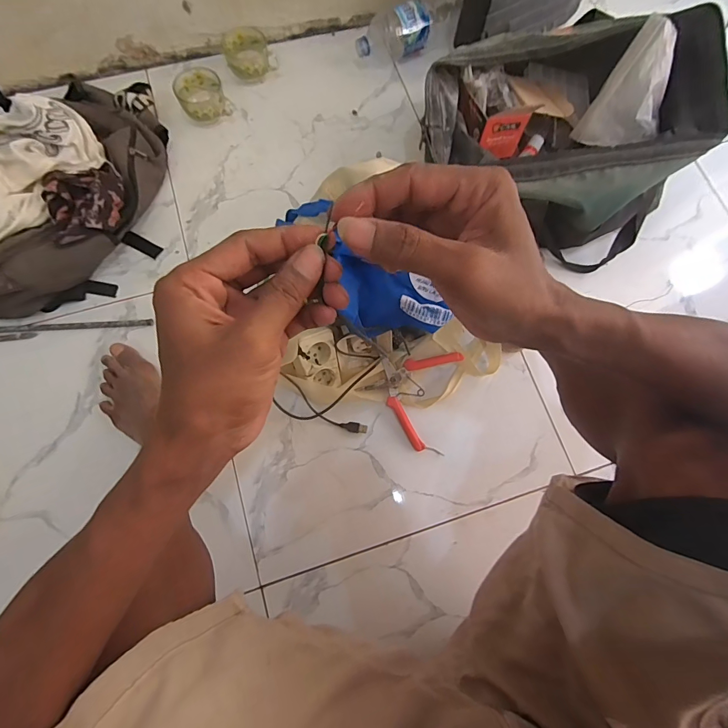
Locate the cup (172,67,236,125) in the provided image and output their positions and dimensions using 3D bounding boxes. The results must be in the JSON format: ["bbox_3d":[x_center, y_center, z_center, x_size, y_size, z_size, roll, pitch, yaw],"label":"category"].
[{"bbox_3d":[-0.306,-0.507,0.739,0.088,0.051,0.096,0,75,-2],"label":"cup"}]

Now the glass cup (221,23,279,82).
[{"bbox_3d":[-0.231,-0.621,0.780,0.085,0.056,0.093,0,75,-2],"label":"glass cup"}]

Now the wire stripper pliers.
[{"bbox_3d":[0.069,0.036,0.627,0.126,0.025,0.164,24,76,5],"label":"wire stripper pliers"}]

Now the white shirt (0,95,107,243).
[{"bbox_3d":[-0.567,-0.316,0.614,0.165,0.104,0.293,26,75,5],"label":"white shirt"}]

